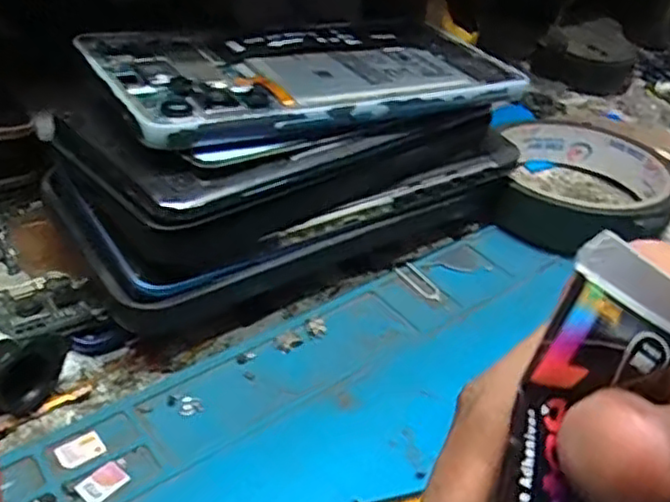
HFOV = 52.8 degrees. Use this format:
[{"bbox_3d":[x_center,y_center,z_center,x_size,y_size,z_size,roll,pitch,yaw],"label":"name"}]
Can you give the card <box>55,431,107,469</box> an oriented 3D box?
[{"bbox_3d":[-0.075,0.058,0.198,0.012,0.004,0.010,-25,49,-36],"label":"card"}]

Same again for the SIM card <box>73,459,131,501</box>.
[{"bbox_3d":[-0.066,0.066,0.191,0.009,0.004,0.013,34,45,25],"label":"SIM card"}]

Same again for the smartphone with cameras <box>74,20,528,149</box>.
[{"bbox_3d":[-0.004,-0.068,0.245,0.156,0.015,0.076,-16,44,-26],"label":"smartphone with cameras"}]

